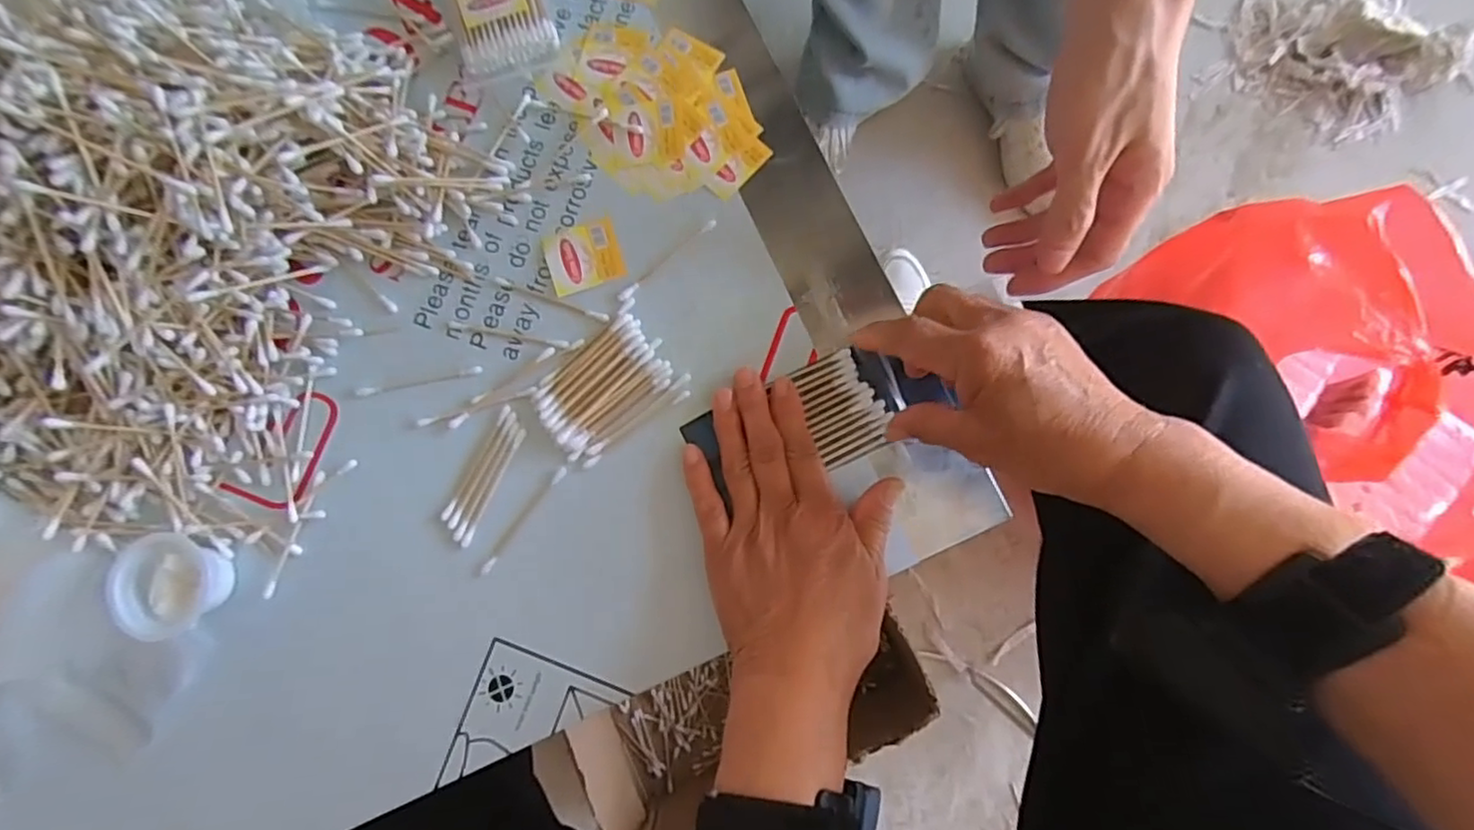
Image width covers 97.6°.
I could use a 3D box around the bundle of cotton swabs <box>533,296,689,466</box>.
[{"bbox_3d":[-0.075,-0.017,0.367,0.078,0.010,0.063,-37,81,-3],"label":"bundle of cotton swabs"}]

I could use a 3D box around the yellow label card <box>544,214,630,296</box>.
[{"bbox_3d":[-0.091,-0.095,0.386,0.044,0.004,0.039,-18,83,-5],"label":"yellow label card"}]

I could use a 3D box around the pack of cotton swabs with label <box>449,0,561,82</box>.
[{"bbox_3d":[-0.149,-0.250,0.400,0.062,0.022,0.072,-19,81,0],"label":"pack of cotton swabs with label"}]

